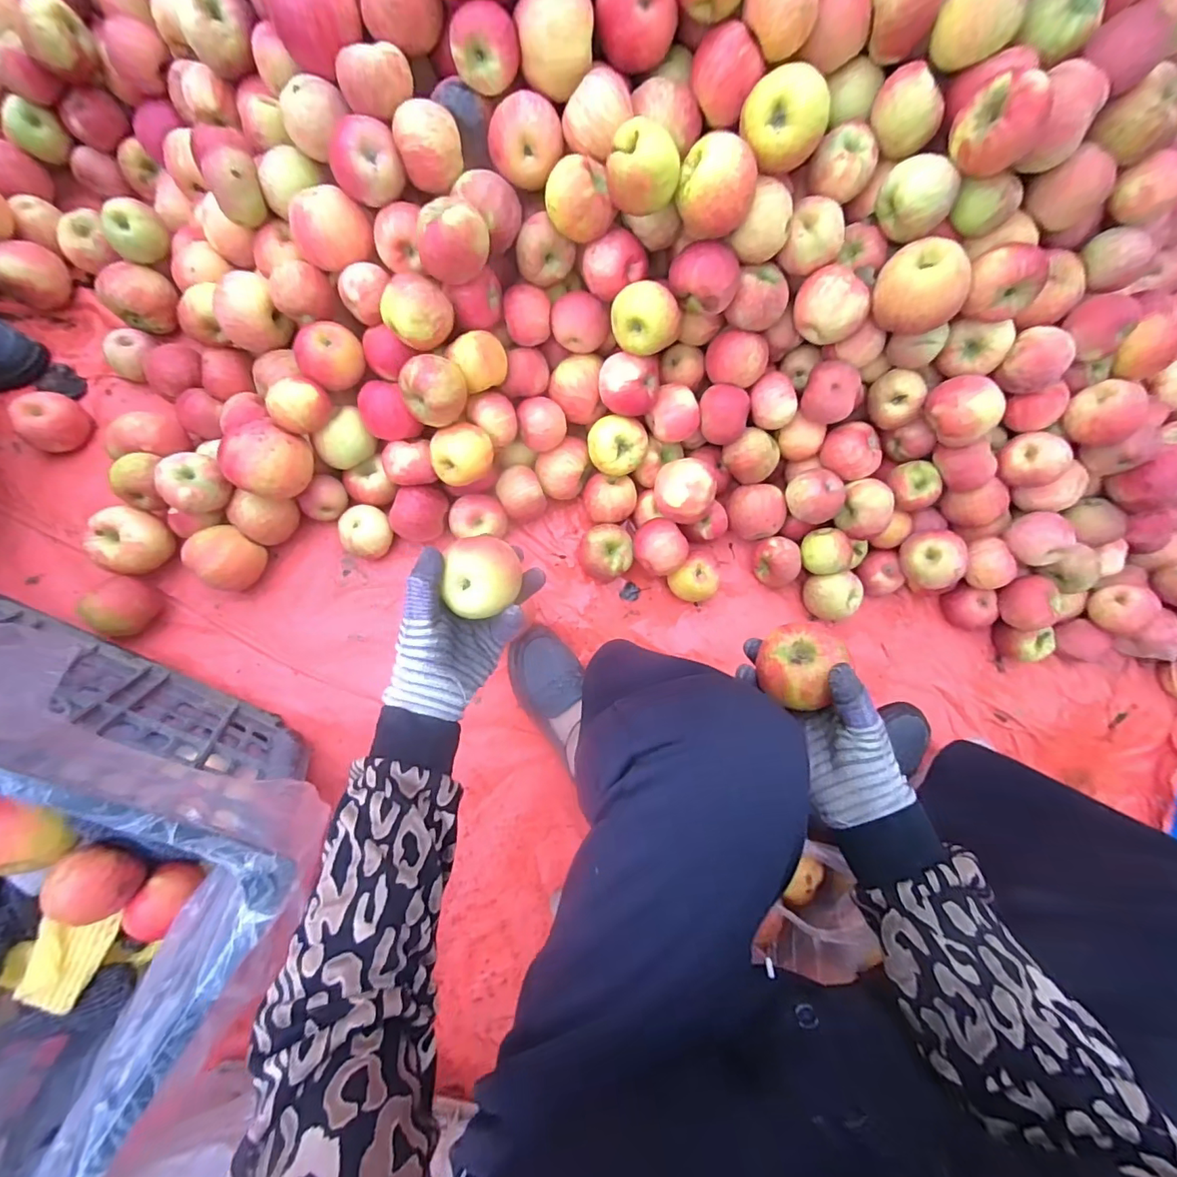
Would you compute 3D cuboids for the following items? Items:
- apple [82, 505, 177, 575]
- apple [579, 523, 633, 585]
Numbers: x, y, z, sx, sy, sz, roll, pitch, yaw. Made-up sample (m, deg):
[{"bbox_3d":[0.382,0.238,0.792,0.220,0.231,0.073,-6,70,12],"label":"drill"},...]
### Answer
[{"bbox_3d":[-0.557,-0.057,0.637,0.070,0.069,0.077,1,83,-7],"label":"apple"},{"bbox_3d":[0.024,-0.048,0.721,0.066,0.057,0.073,-20,86,-9],"label":"apple"}]

